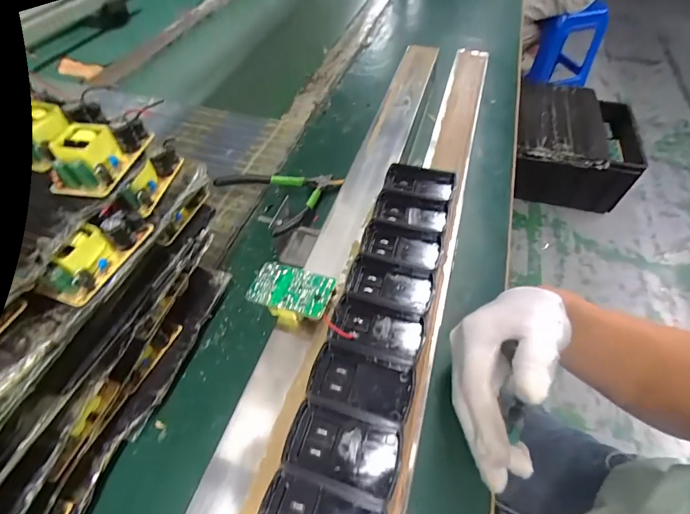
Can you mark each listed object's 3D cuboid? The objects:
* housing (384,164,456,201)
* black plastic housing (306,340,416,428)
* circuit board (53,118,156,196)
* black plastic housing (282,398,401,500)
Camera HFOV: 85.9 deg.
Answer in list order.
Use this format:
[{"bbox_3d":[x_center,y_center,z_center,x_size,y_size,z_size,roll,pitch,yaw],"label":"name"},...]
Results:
[{"bbox_3d":[0.075,-0.074,0.381,0.069,0.018,0.038,11,53,9],"label":"housing"},{"bbox_3d":[0.011,0.088,0.257,0.069,0.012,0.042,12,54,10],"label":"black plastic housing"},{"bbox_3d":[-0.152,-0.066,0.226,0.034,0.024,0.057,6,53,5],"label":"circuit board"},{"bbox_3d":[-0.002,0.119,0.234,0.070,0.011,0.041,13,54,11],"label":"black plastic housing"}]

